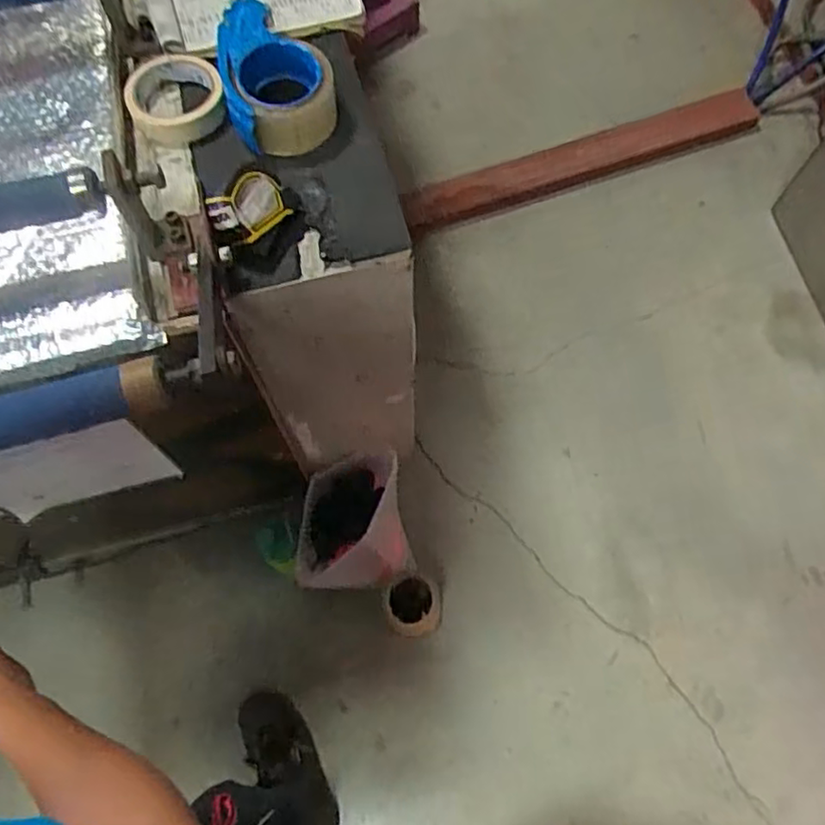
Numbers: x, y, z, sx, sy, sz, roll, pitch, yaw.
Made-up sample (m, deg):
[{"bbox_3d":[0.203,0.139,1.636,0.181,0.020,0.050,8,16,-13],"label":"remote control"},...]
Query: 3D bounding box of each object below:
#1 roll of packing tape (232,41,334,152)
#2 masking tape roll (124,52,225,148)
[{"bbox_3d":[-0.121,-0.307,0.643,0.088,0.052,0.103,-7,68,-3],"label":"roll of packing tape"},{"bbox_3d":[-0.241,-0.320,0.673,0.095,0.026,0.111,-14,69,-5],"label":"masking tape roll"}]

